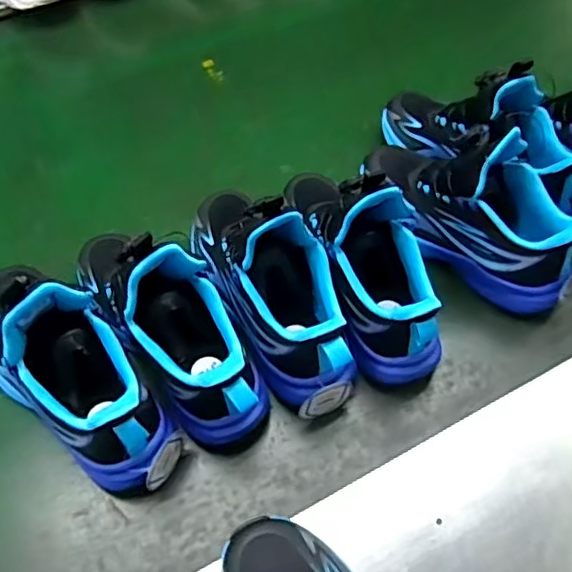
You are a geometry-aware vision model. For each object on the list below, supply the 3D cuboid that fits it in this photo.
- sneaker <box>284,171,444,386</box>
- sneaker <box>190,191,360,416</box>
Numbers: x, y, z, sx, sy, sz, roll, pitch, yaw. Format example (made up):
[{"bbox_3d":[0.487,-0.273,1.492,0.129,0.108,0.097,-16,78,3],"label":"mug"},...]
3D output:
[{"bbox_3d":[0.070,-0.029,0.535,0.083,0.158,0.214,-15,54,-11],"label":"sneaker"},{"bbox_3d":[-0.017,-0.010,0.527,0.079,0.152,0.235,-23,56,-17],"label":"sneaker"}]

